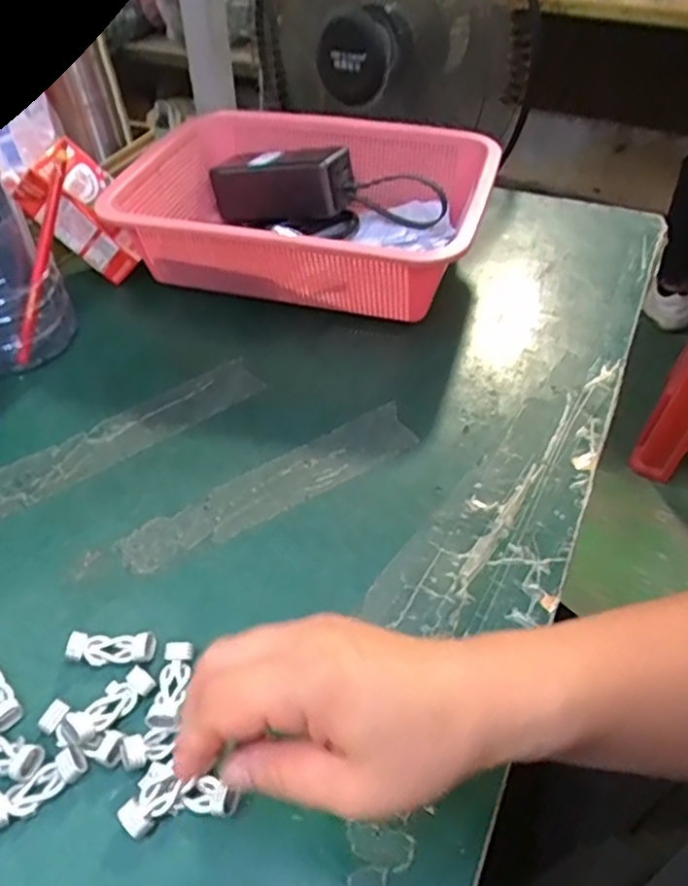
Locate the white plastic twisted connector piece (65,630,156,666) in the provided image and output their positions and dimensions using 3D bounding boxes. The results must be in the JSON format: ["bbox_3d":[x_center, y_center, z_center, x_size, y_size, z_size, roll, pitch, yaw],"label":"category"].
[{"bbox_3d":[-0.120,0.106,0.349,0.043,0.008,0.017,1,46,3],"label":"white plastic twisted connector piece"}]

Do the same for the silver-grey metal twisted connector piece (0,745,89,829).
[{"bbox_3d":[-0.138,0.155,0.303,0.044,0.009,0.016,-27,51,-23],"label":"silver-grey metal twisted connector piece"}]

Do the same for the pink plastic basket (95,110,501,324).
[{"bbox_3d":[-0.026,-0.201,0.592,0.298,0.090,0.215,12,47,13],"label":"pink plastic basket"}]

